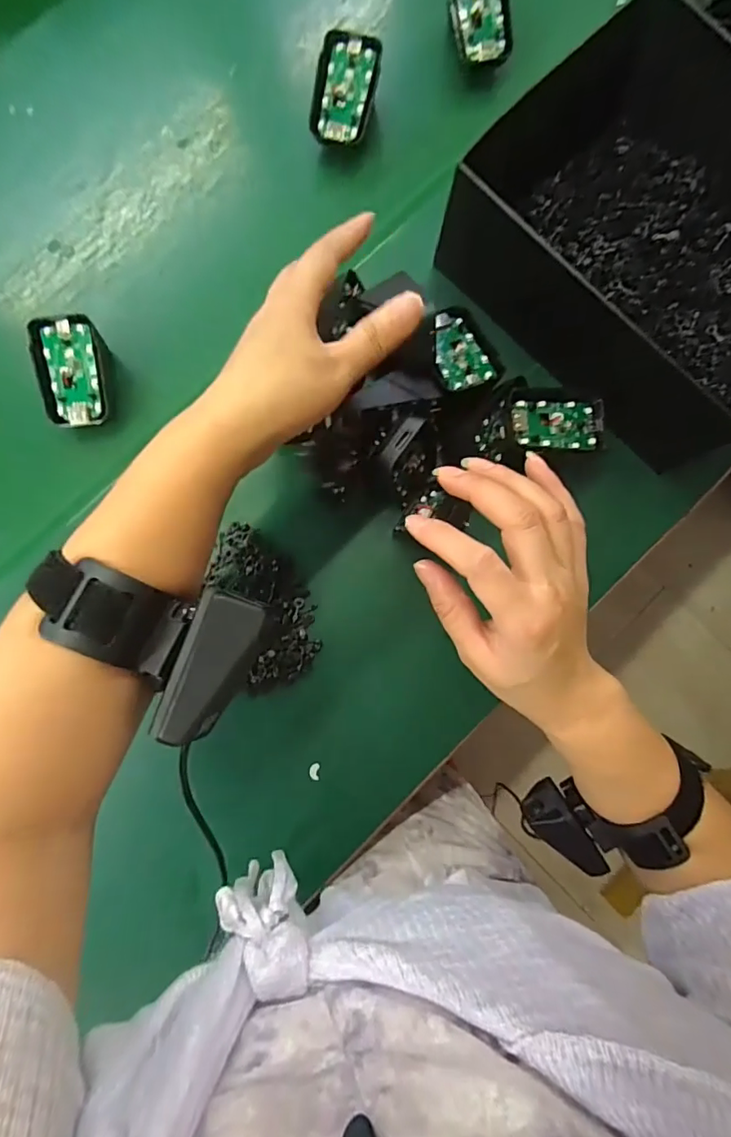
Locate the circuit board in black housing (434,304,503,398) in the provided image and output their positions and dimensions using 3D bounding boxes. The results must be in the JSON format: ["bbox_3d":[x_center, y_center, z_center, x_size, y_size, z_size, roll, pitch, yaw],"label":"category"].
[{"bbox_3d":[0.064,-0.148,0.348,0.040,0.014,0.065,-15,83,-3],"label":"circuit board in black housing"}]

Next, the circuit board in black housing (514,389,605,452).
[{"bbox_3d":[0.125,-0.097,0.335,0.064,0.016,0.039,-5,82,-1],"label":"circuit board in black housing"}]

